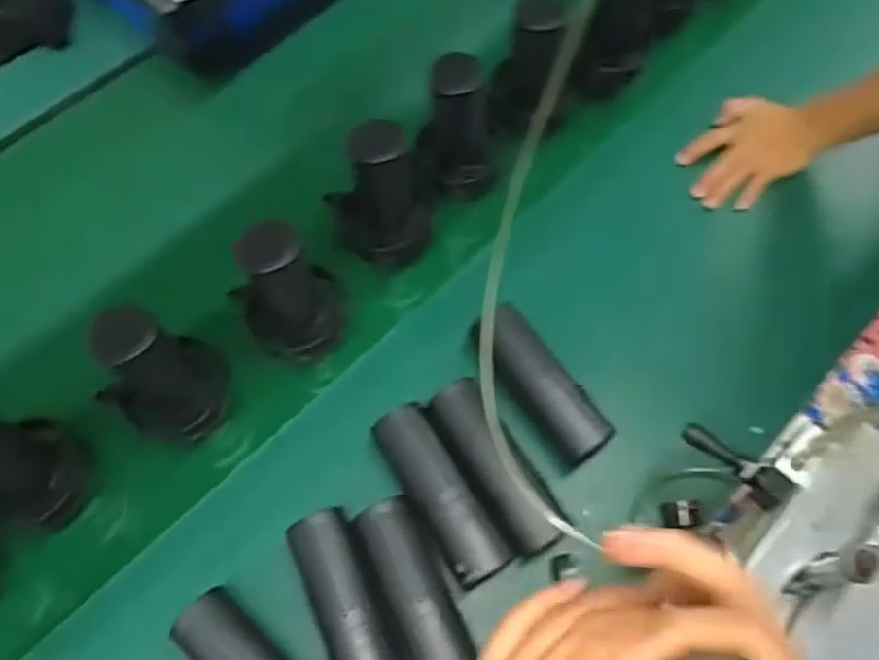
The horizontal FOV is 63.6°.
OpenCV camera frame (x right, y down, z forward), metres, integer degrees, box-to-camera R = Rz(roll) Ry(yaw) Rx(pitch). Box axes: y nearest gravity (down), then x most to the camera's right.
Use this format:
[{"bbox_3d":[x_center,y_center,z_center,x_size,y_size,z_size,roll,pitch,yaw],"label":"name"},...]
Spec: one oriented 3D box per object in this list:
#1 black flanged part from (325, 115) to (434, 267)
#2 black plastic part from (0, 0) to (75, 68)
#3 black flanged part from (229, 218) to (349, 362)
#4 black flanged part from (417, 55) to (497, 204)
[{"bbox_3d":[-0.061,-0.137,0.698,0.101,0.154,0.084,-10,65,-5],"label":"black flanged part"},{"bbox_3d":[-0.535,-0.381,0.898,0.150,0.056,0.059,-23,67,-11],"label":"black plastic part"},{"bbox_3d":[-0.140,-0.036,0.651,0.098,0.167,0.079,-19,66,-9],"label":"black flanged part"},{"bbox_3d":[0.019,-0.211,0.737,0.086,0.151,0.076,-1,65,-1],"label":"black flanged part"}]

